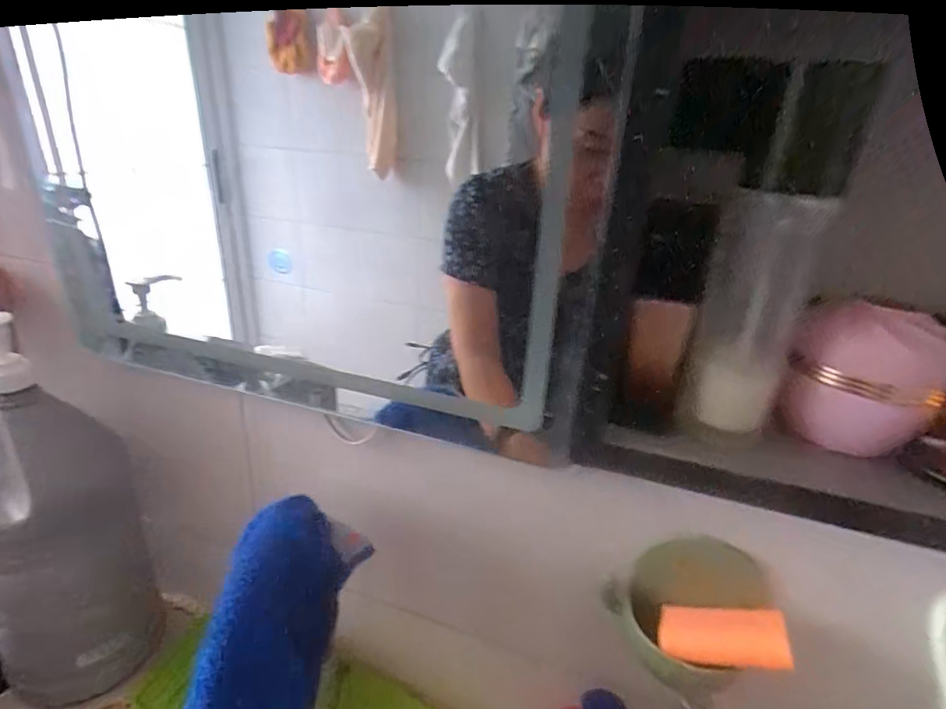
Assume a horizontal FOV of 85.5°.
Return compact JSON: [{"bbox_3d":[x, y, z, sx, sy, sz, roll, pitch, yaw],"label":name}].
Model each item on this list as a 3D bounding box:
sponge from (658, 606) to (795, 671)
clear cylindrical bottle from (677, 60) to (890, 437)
[{"bbox_3d":[0.176,0.197,0.363,0.080,0.017,0.042,-9,20,22],"label":"sponge"},{"bbox_3d":[0.129,-0.038,0.225,0.038,0.154,0.029,-11,29,-29],"label":"clear cylindrical bottle"}]

